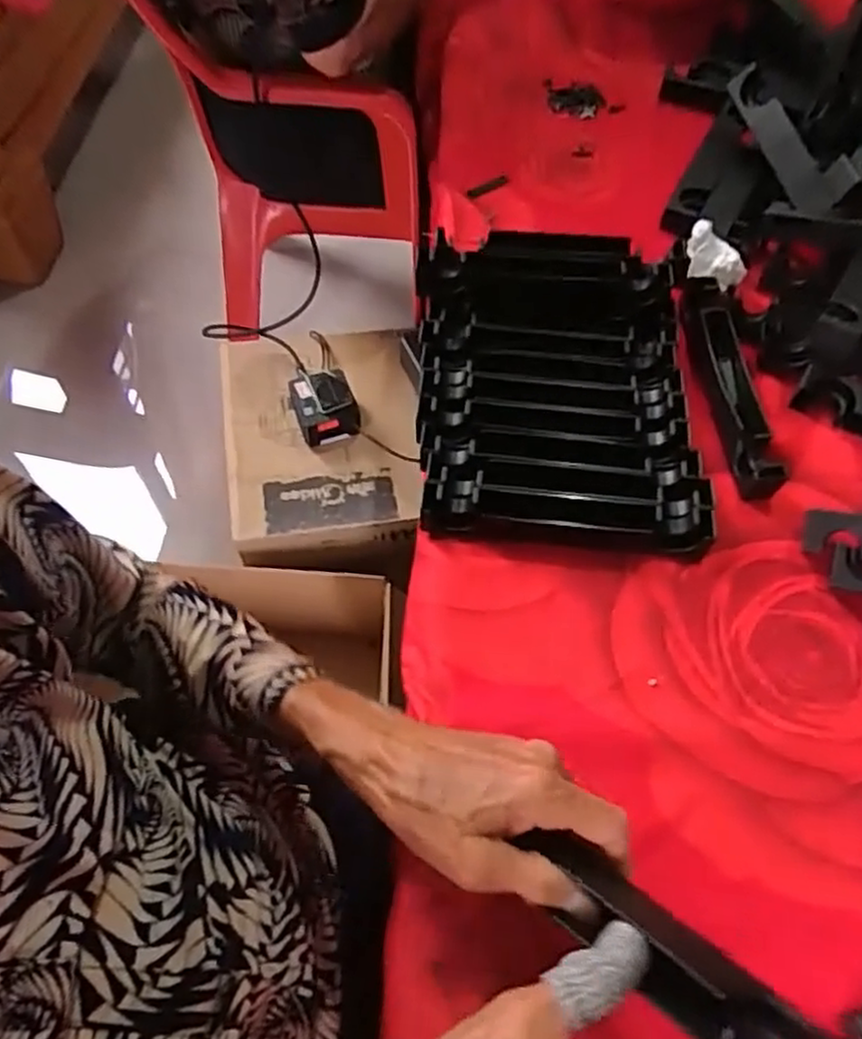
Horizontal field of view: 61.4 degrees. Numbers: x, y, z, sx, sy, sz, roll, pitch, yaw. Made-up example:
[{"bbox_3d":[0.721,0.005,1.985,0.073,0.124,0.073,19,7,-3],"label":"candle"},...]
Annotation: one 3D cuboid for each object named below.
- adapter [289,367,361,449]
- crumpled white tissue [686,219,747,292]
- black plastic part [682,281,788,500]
[{"bbox_3d":[-0.132,-0.141,0.899,0.074,0.054,0.082,-14,62,-10],"label":"adapter"},{"bbox_3d":[0.230,-0.215,0.595,0.052,0.027,0.035,40,66,20],"label":"crumpled white tissue"},{"bbox_3d":[0.231,-0.102,0.550,0.040,0.030,0.189,-1,59,-2],"label":"black plastic part"}]

